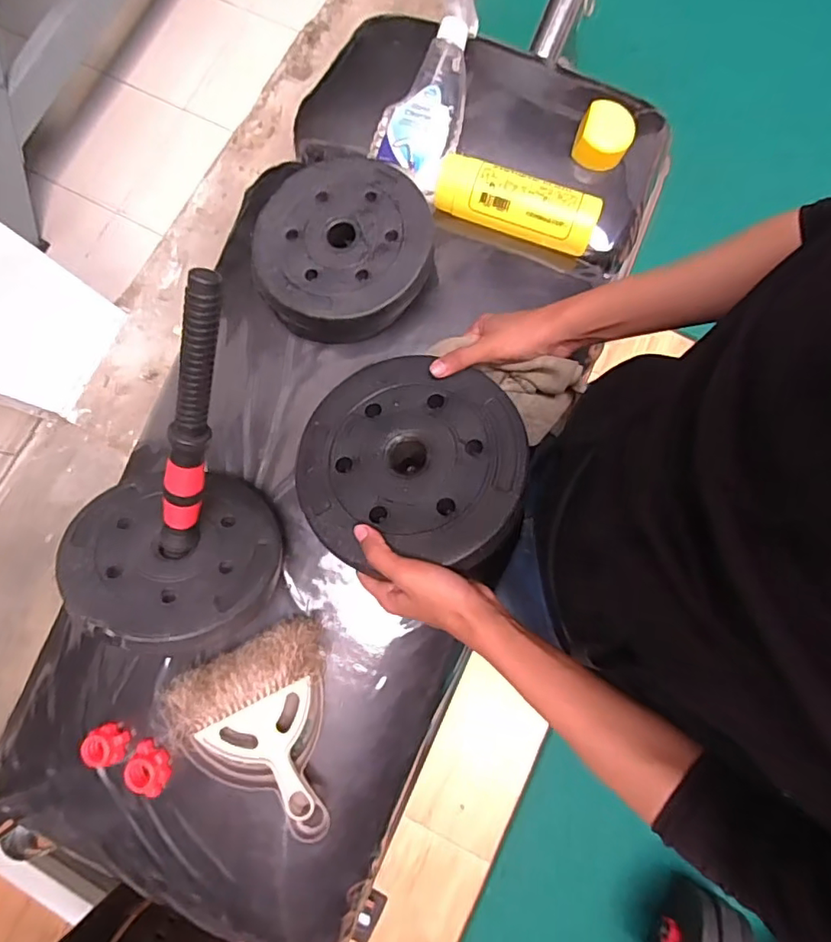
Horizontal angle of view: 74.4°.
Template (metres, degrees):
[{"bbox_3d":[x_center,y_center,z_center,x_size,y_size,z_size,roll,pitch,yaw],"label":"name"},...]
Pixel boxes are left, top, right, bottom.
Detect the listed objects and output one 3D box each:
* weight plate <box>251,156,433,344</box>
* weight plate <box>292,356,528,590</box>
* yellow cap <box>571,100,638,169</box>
[{"bbox_3d":[-0.075,-0.235,0.582,0.179,0.062,0.179,-1,80,3],"label":"weight plate"},{"bbox_3d":[-0.004,-0.011,0.443,0.177,0.042,0.175,0,77,-1],"label":"weight plate"},{"bbox_3d":[0.220,-0.390,0.639,0.065,0.047,0.055,22,82,7],"label":"yellow cap"}]

